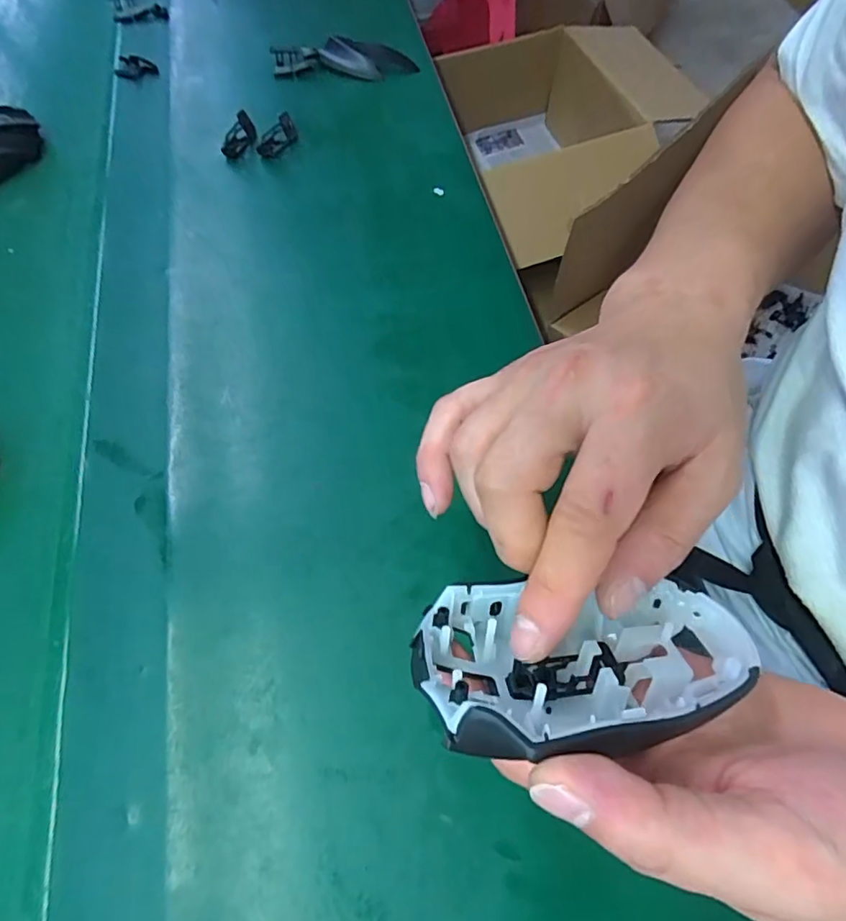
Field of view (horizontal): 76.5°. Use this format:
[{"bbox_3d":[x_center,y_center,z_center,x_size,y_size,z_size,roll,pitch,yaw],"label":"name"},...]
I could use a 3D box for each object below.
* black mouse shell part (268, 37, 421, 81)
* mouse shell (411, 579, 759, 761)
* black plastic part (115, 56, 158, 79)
[{"bbox_3d":[-0.074,-0.380,0.507,0.132,0.022,0.028,2,62,-2],"label":"black mouse shell part"},{"bbox_3d":[0.057,0.071,0.188,0.120,0.077,0.036,-2,106,-5],"label":"mouse shell"},{"bbox_3d":[-0.262,-0.358,0.492,0.035,0.011,0.028,-16,65,-11],"label":"black plastic part"}]

